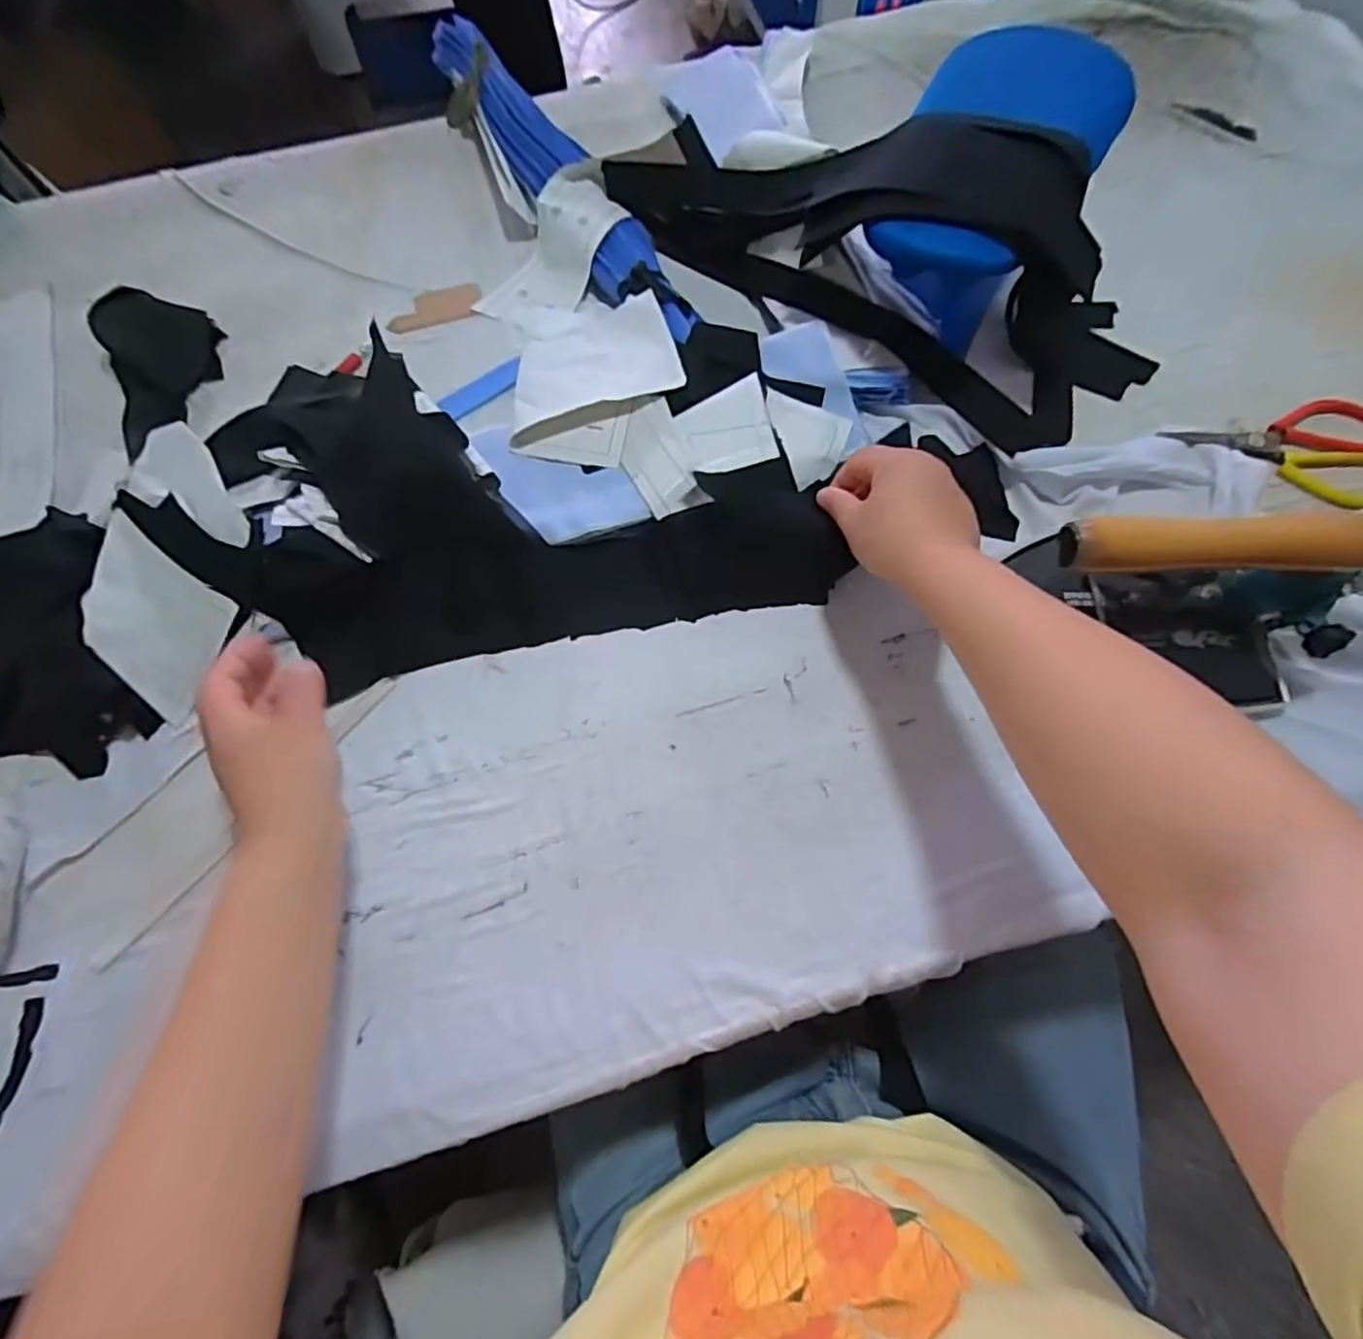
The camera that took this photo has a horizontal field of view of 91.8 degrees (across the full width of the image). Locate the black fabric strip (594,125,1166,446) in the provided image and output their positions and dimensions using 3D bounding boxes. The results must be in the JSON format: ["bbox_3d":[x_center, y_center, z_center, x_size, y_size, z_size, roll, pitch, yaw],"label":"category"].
[{"bbox_3d":[0.162,-0.365,0.523,0.462,0.136,0.191,37,74,16],"label":"black fabric strip"}]

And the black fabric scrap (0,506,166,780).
[{"bbox_3d":[-0.446,-0.017,0.452,0.136,0.042,0.193,-19,69,-5],"label":"black fabric scrap"}]

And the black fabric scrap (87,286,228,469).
[{"bbox_3d":[-0.437,-0.260,0.552,0.089,0.038,0.134,-20,69,-6],"label":"black fabric scrap"}]

